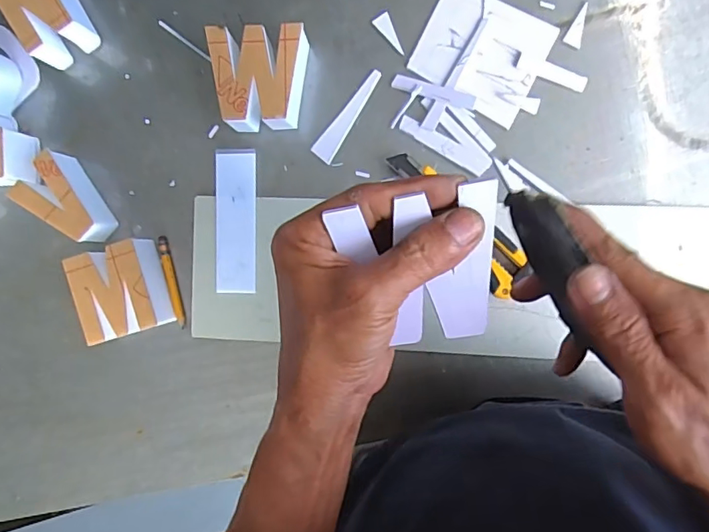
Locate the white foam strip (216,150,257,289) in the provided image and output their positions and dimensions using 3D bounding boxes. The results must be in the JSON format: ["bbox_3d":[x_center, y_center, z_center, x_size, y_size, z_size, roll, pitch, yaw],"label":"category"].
[{"bbox_3d":[-0.114,-0.043,0.491,0.040,0.004,0.136,0,91,7],"label":"white foam strip"}]

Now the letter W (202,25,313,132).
[{"bbox_3d":[-0.085,-0.168,0.466,0.082,0.046,0.089,1,91,7],"label":"letter W"}]

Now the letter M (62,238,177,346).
[{"bbox_3d":[-0.219,0.023,0.486,0.072,0.044,0.081,-16,89,7],"label":"letter M"}]

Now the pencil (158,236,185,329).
[{"bbox_3d":[-0.178,0.016,0.500,0.008,0.006,0.090,-13,89,7],"label":"pencil"}]

